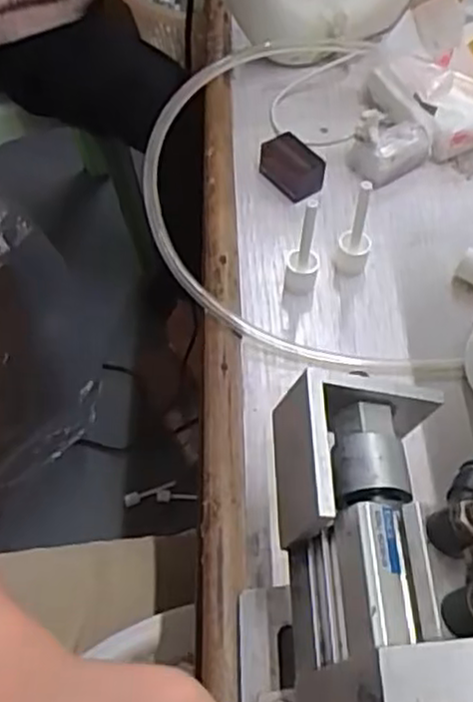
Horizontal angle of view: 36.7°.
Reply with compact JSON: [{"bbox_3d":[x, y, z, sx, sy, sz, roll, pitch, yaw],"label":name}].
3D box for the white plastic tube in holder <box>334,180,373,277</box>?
[{"bbox_3d":[0.068,-0.068,0.401,0.019,0.068,0.014,8,56,6],"label":"white plastic tube in holder"}]

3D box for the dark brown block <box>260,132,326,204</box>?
[{"bbox_3d":[0.036,-0.117,0.453,0.026,0.022,0.042,-29,60,-18],"label":"dark brown block"}]

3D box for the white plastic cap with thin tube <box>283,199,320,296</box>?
[{"bbox_3d":[0.037,-0.057,0.394,0.019,0.063,0.016,9,56,6],"label":"white plastic cap with thin tube"}]

